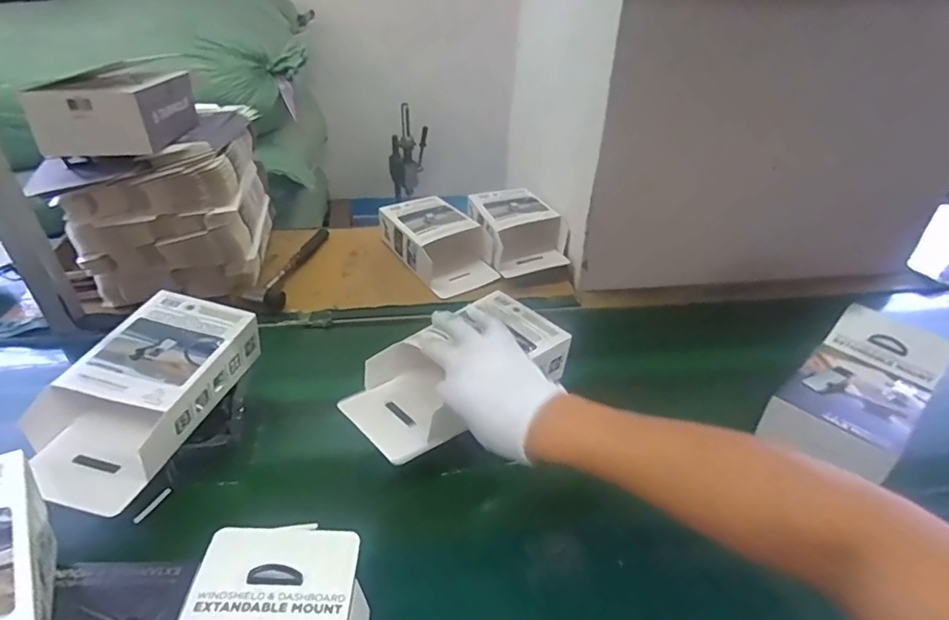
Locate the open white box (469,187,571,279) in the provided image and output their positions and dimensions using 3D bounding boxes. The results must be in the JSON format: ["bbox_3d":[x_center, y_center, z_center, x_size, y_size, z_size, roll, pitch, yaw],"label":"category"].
[{"bbox_3d":[0.082,-0.155,1.037,0.148,0.096,0.235,-8,33,-16],"label":"open white box"}]

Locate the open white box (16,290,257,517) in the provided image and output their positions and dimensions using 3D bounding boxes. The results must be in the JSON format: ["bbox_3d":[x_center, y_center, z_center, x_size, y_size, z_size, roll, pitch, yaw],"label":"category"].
[{"bbox_3d":[-0.378,0.091,0.590,0.156,0.094,0.251,10,32,12],"label":"open white box"}]

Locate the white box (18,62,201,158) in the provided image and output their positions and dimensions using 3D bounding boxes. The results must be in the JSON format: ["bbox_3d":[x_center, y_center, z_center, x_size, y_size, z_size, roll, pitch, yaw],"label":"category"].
[{"bbox_3d":[-0.546,-0.310,0.797,0.156,0.091,0.195,-1,32,-5],"label":"white box"}]

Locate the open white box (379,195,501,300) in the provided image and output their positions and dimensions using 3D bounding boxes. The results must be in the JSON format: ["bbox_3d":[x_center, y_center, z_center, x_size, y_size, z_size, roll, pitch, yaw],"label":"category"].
[{"bbox_3d":[-0.068,-0.129,0.993,0.142,0.084,0.250,-20,38,-32],"label":"open white box"}]

